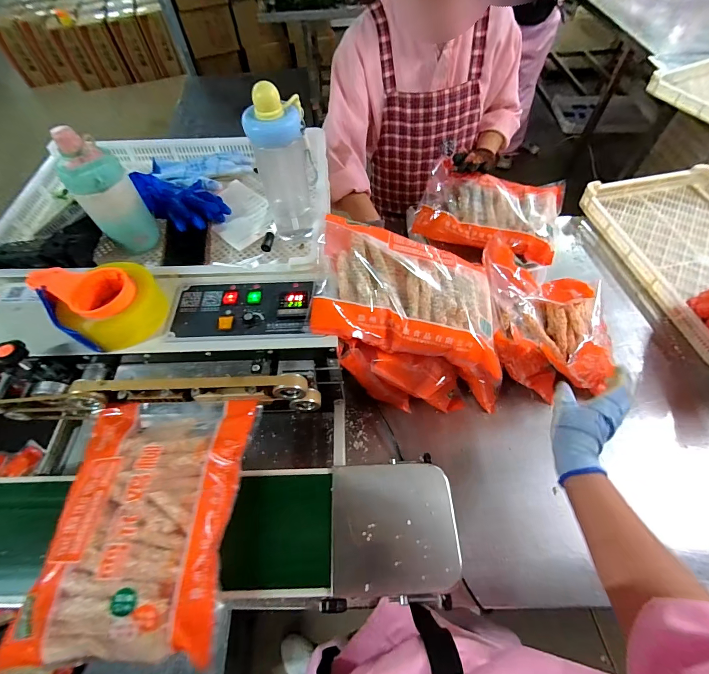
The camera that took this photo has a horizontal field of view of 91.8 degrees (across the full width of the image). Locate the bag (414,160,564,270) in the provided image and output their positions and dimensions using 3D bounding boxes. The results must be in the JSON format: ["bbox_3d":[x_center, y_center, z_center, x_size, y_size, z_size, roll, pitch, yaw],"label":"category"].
[{"bbox_3d":[0.294,-0.283,0.770,0.302,0.069,0.211,16,60,12],"label":"bag"}]

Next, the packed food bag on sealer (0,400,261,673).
[{"bbox_3d":[-0.260,0.212,0.426,0.209,0.058,0.287,0,58,0],"label":"packed food bag on sealer"}]

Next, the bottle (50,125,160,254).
[{"bbox_3d":[-0.400,-0.227,0.562,0.085,0.171,0.079,-35,63,-18],"label":"bottle"}]

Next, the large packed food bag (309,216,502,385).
[{"bbox_3d":[0.087,-0.066,0.532,0.299,0.048,0.203,11,72,-3],"label":"large packed food bag"}]

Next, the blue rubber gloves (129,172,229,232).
[{"bbox_3d":[-0.336,-0.269,0.669,0.184,0.049,0.114,35,66,22],"label":"blue rubber gloves"}]

